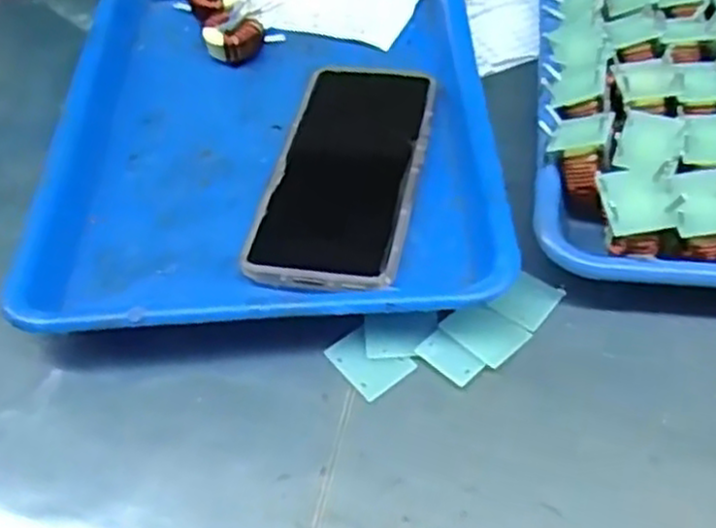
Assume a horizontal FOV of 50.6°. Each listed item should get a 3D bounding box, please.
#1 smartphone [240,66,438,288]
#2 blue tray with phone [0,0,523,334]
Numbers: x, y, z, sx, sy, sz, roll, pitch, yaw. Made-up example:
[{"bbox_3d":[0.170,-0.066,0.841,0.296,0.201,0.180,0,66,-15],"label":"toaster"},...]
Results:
[{"bbox_3d":[-0.006,-0.053,0.425,0.079,0.015,0.160,7,52,11],"label":"smartphone"},{"bbox_3d":[-0.050,-0.096,0.458,0.244,0.032,0.328,-4,50,2],"label":"blue tray with phone"}]

